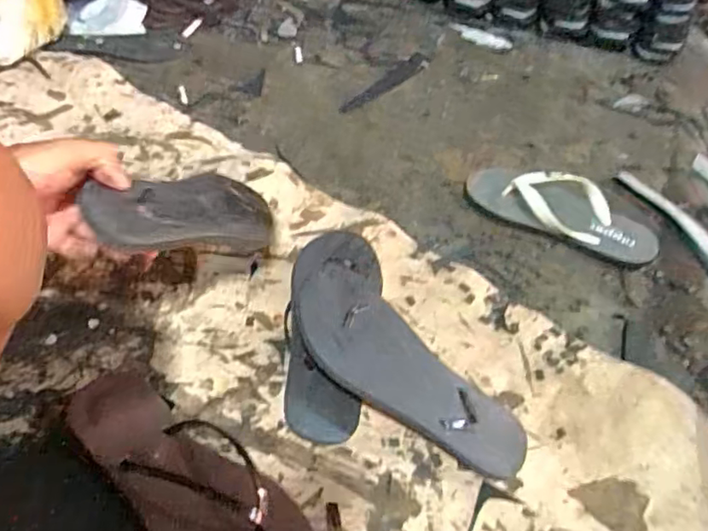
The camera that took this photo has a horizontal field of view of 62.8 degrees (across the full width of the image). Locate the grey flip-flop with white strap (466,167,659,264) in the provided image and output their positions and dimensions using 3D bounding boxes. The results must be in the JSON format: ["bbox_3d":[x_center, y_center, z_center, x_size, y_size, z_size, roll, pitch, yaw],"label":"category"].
[{"bbox_3d":[0.279,-0.079,0.775,0.257,0.042,0.094,21,50,12],"label":"grey flip-flop with white strap"}]

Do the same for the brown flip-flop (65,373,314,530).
[{"bbox_3d":[-0.147,0.176,0.486,0.266,0.047,0.096,34,53,23],"label":"brown flip-flop"}]

